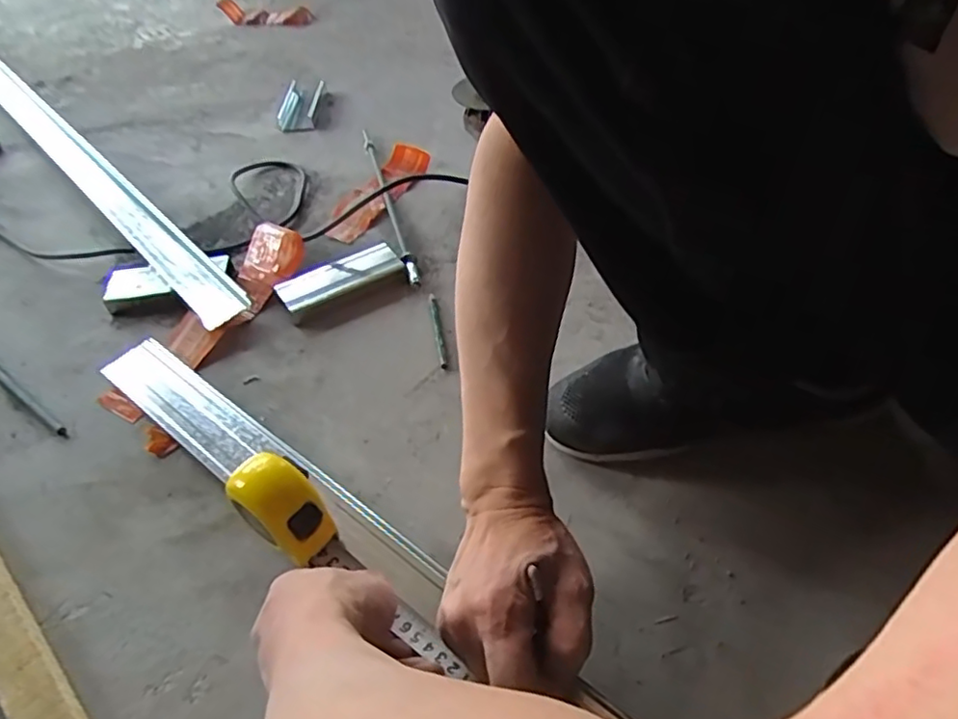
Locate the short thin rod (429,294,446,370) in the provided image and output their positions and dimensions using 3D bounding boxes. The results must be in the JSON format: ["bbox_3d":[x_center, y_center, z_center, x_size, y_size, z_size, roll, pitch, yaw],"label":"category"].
[{"bbox_3d":[-0.040,-0.028,0.623,0.008,0.005,0.099,-9,47,-5],"label":"short thin rod"}]

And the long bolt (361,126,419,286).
[{"bbox_3d":[-0.112,-0.195,0.775,0.015,0.015,0.328,-14,48,-10],"label":"long bolt"}]

